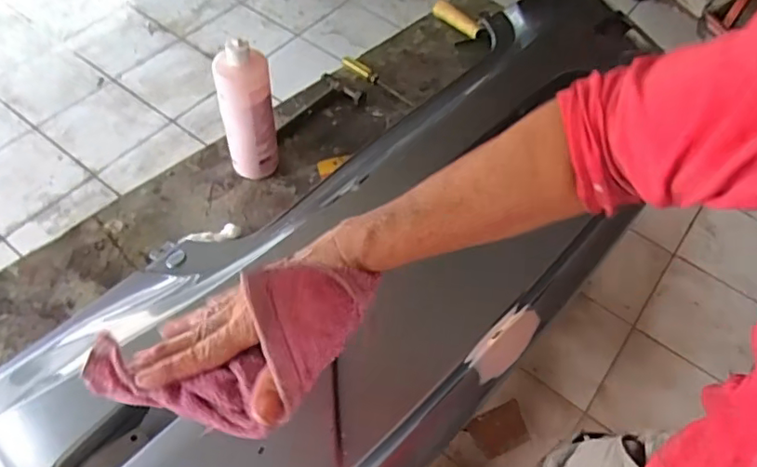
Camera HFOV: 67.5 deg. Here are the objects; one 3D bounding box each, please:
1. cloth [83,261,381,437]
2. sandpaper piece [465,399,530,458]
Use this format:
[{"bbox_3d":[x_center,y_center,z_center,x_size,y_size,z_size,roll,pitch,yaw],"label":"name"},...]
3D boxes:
[{"bbox_3d":[-0.101,0.086,0.395,0.209,0.073,0.091,-24,59,3],"label":"cloth"},{"bbox_3d":[0.289,0.466,1.350,0.141,0.009,0.098,-20,59,-16],"label":"sandpaper piece"}]

